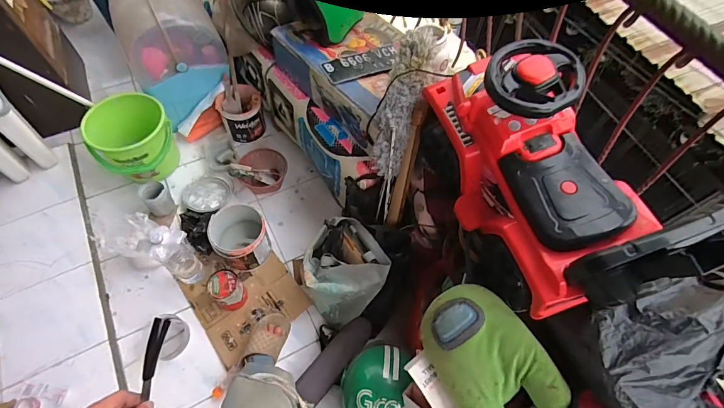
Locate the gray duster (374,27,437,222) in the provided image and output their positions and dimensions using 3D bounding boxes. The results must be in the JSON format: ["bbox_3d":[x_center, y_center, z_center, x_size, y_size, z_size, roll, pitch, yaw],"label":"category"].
[{"bbox_3d":[0.092,-0.212,1.037,0.111,0.537,0.086,17,21,11],"label":"gray duster"}]

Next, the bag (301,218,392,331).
[{"bbox_3d":[-0.068,0.214,1.152,0.228,0.258,0.262,-36,67,-19],"label":"bag"}]

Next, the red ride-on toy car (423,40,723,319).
[{"bbox_3d":[0.374,-0.078,0.808,0.308,0.353,0.599,-9,61,-6],"label":"red ride-on toy car"}]

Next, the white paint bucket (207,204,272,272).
[{"bbox_3d":[-0.406,0.115,1.247,0.168,0.159,0.174,1,60,-1],"label":"white paint bucket"}]

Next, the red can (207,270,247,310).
[{"bbox_3d":[-0.428,0.278,1.180,0.098,0.115,0.095,1,60,-1],"label":"red can"}]

